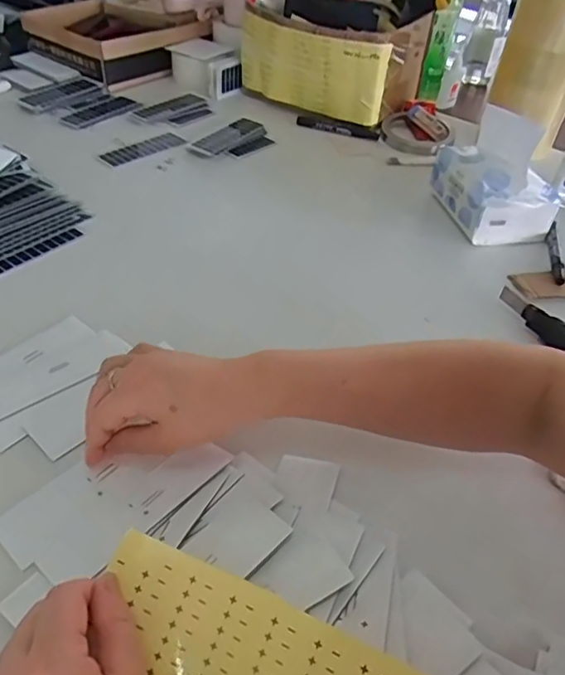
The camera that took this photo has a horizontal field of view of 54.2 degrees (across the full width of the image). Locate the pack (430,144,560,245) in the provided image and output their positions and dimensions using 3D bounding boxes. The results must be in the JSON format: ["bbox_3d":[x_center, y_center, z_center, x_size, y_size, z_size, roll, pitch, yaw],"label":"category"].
[{"bbox_3d":[0.258,-0.185,0.688,0.099,0.078,0.145,-6,45,-12],"label":"pack"}]

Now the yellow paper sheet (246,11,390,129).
[{"bbox_3d":[0.037,-0.410,0.861,0.248,0.133,0.041,26,47,19],"label":"yellow paper sheet"}]

